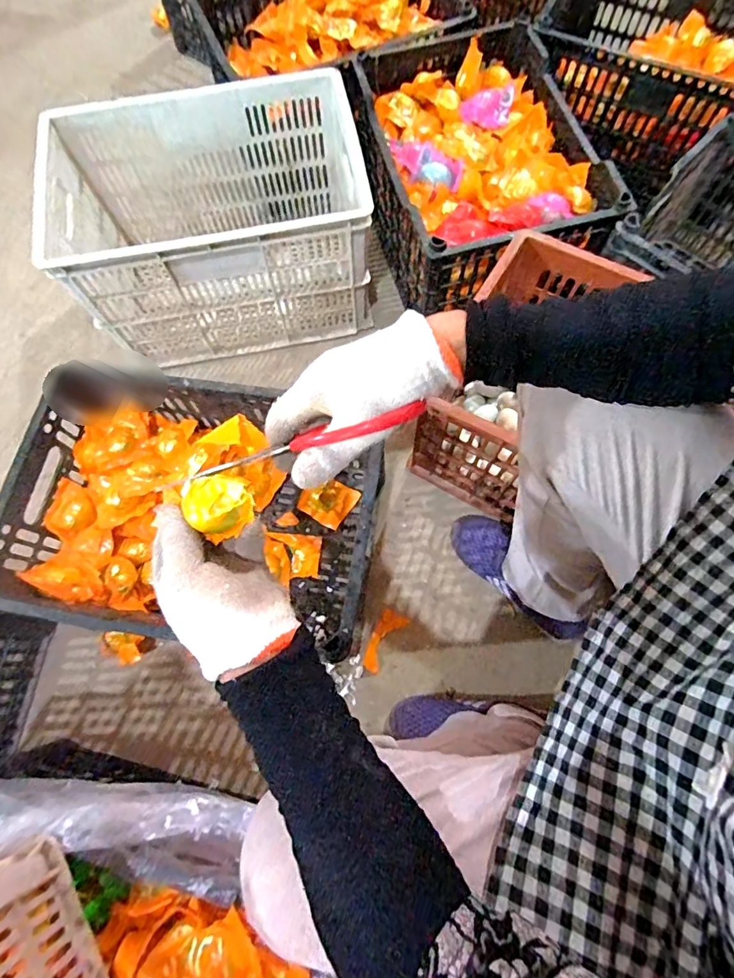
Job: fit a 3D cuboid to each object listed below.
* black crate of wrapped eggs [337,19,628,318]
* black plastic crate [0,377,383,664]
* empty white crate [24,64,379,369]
[{"bbox_3d":[0.196,-0.540,0.819,0.346,0.210,0.454,-15,72,-3],"label":"black crate of wrapped eggs"},{"bbox_3d":[-0.216,0.040,0.651,0.443,0.223,0.298,7,72,5],"label":"black plastic crate"},{"bbox_3d":[-0.242,-0.438,0.798,0.466,0.256,0.304,-10,72,-1],"label":"empty white crate"}]

